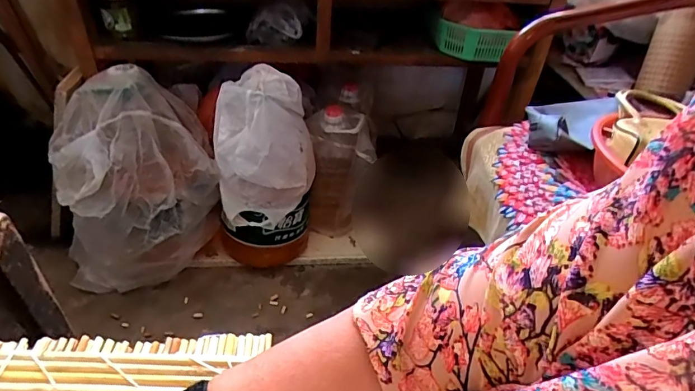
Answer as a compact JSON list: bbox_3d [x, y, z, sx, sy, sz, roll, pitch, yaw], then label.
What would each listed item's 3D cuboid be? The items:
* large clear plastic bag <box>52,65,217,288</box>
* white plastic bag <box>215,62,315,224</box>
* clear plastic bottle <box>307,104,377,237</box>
[{"bbox_3d":[-0.472,-0.013,0.960,0.358,0.440,0.207,-14,40,-15],"label":"large clear plastic bag"},{"bbox_3d":[-0.184,-0.100,0.970,0.206,0.290,0.167,-5,38,-4],"label":"white plastic bag"},{"bbox_3d":[-0.029,-0.049,1.190,0.167,0.338,0.129,-12,39,-13],"label":"clear plastic bottle"}]

